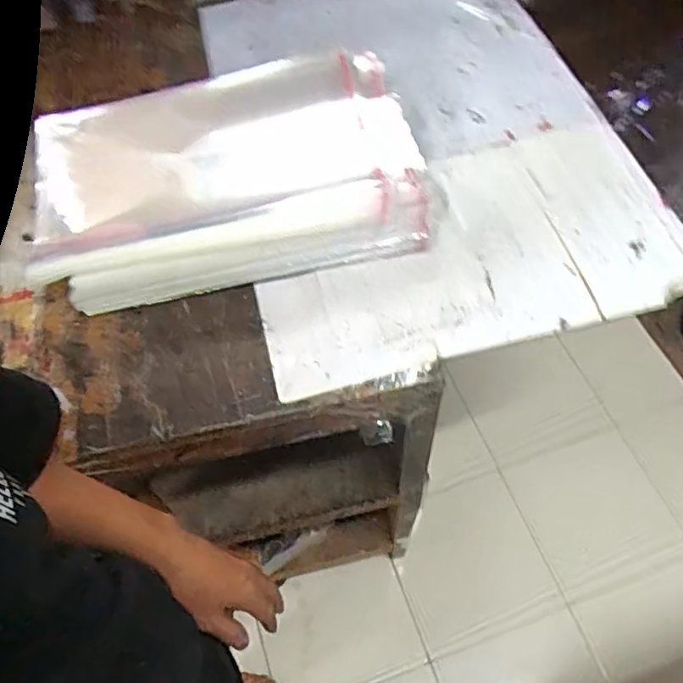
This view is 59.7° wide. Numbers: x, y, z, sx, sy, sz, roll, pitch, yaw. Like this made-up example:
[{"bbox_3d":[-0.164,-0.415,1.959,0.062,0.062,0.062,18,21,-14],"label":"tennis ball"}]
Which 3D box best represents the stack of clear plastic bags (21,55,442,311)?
[{"bbox_3d":[-0.126,-0.199,0.695,0.421,0.067,0.290,-9,58,-2],"label":"stack of clear plastic bags"}]

